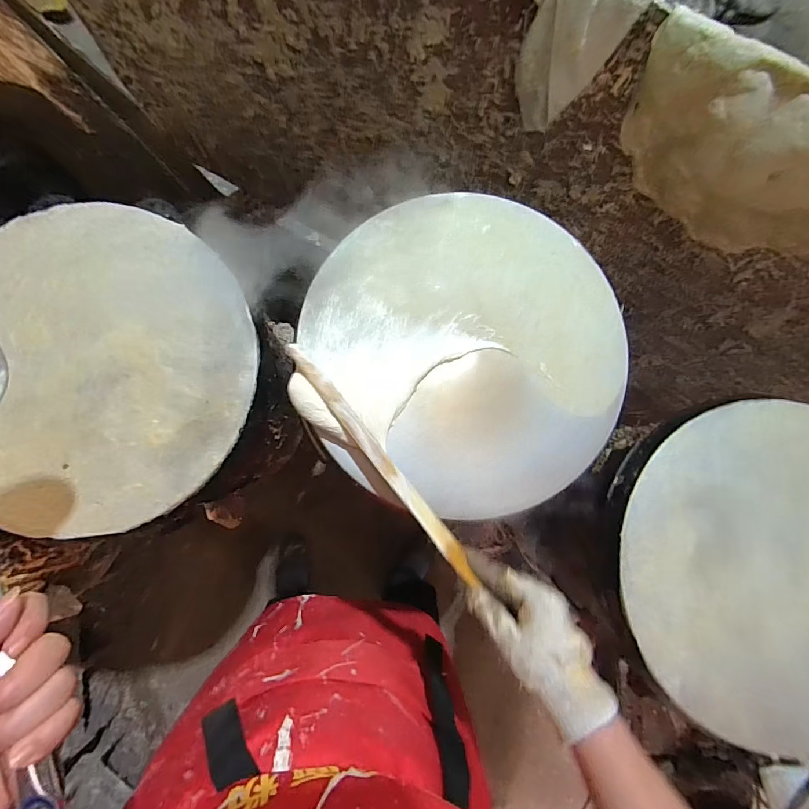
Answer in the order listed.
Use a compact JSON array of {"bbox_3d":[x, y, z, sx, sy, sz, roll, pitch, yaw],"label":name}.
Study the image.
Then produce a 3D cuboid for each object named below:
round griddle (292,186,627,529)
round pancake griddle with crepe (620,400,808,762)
[{"bbox_3d":[0.075,-0.068,0.488,0.347,0.019,0.371,0,84,-1],"label":"round griddle"},{"bbox_3d":[0.438,0.197,0.495,0.406,0.074,0.373,0,83,-3],"label":"round pancake griddle with crepe"}]

